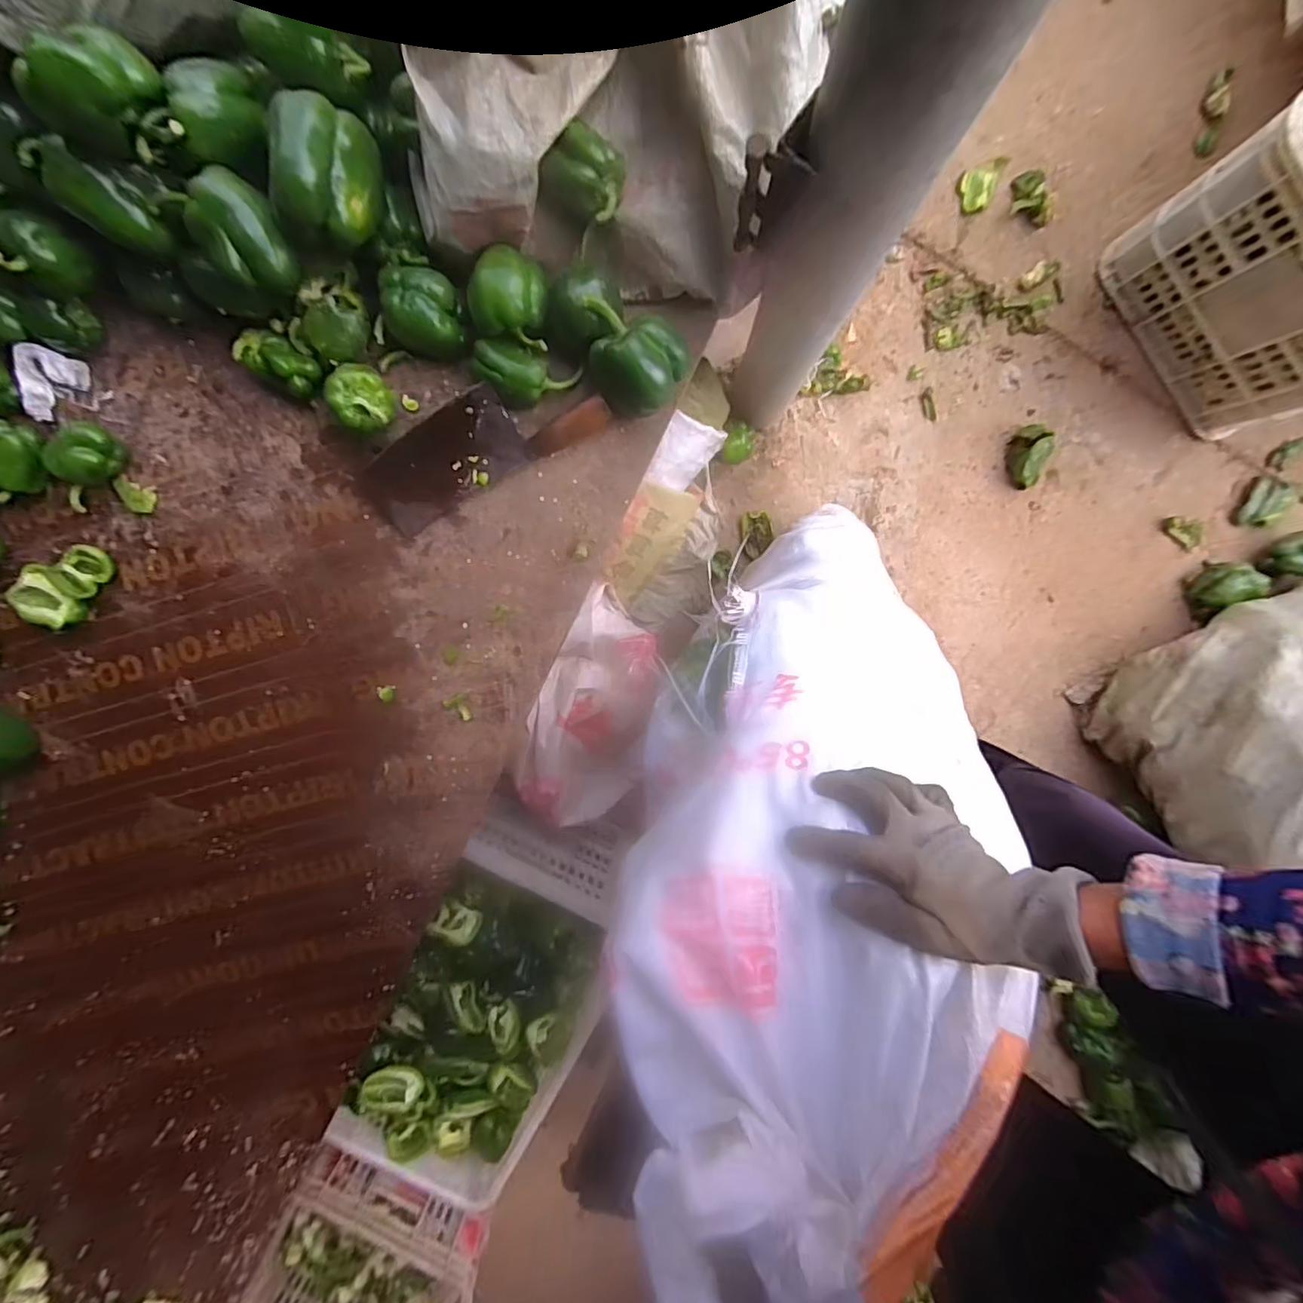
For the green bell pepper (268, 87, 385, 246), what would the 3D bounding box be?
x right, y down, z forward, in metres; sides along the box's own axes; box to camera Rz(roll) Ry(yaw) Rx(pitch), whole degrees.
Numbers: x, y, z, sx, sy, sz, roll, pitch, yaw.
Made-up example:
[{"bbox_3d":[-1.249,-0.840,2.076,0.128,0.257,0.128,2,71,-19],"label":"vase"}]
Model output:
[{"bbox_3d":[-0.275,-0.396,0.475,0.079,0.060,0.095,15,99,-1],"label":"green bell pepper"}]

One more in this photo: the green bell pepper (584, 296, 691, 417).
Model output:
[{"bbox_3d":[-0.015,-0.273,0.558,0.097,0.076,0.077,16,99,-2],"label":"green bell pepper"}]

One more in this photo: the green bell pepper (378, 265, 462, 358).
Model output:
[{"bbox_3d":[-0.222,-0.331,0.562,0.069,0.068,0.070,2,99,1],"label":"green bell pepper"}]

